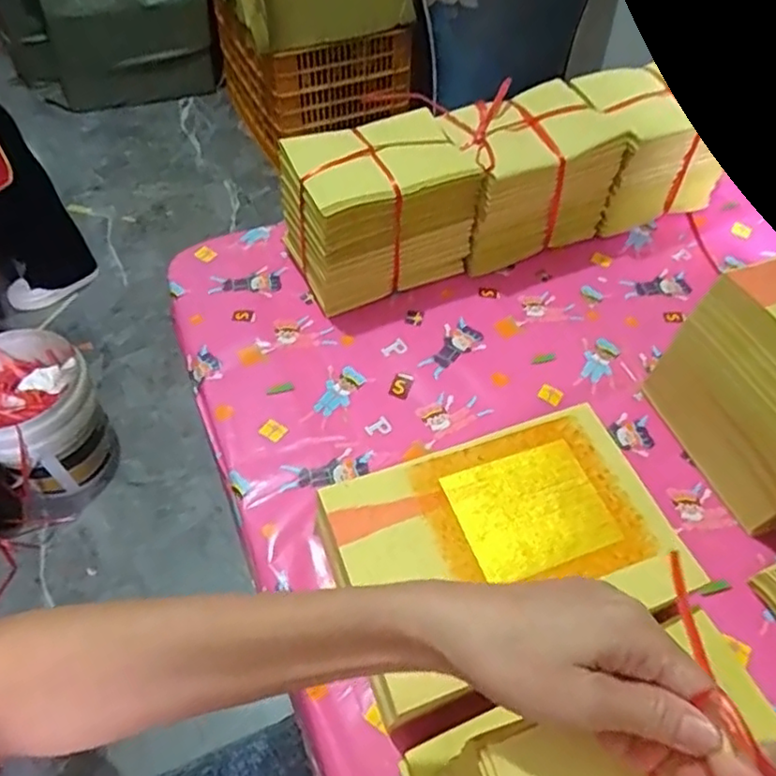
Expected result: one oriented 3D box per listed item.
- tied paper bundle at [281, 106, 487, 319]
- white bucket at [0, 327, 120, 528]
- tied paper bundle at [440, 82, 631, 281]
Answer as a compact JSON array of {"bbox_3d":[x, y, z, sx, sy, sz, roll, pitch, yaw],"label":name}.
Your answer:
[{"bbox_3d":[-0.010,-0.183,0.647,0.172,0.125,0.119,-20,57,-16],"label":"tied paper bundle"},{"bbox_3d":[-0.716,0.071,1.317,0.240,0.268,0.276,-31,60,-22],"label":"white bucket"},{"bbox_3d":[0.146,-0.232,0.692,0.171,0.128,0.119,-20,56,-16],"label":"tied paper bundle"}]

